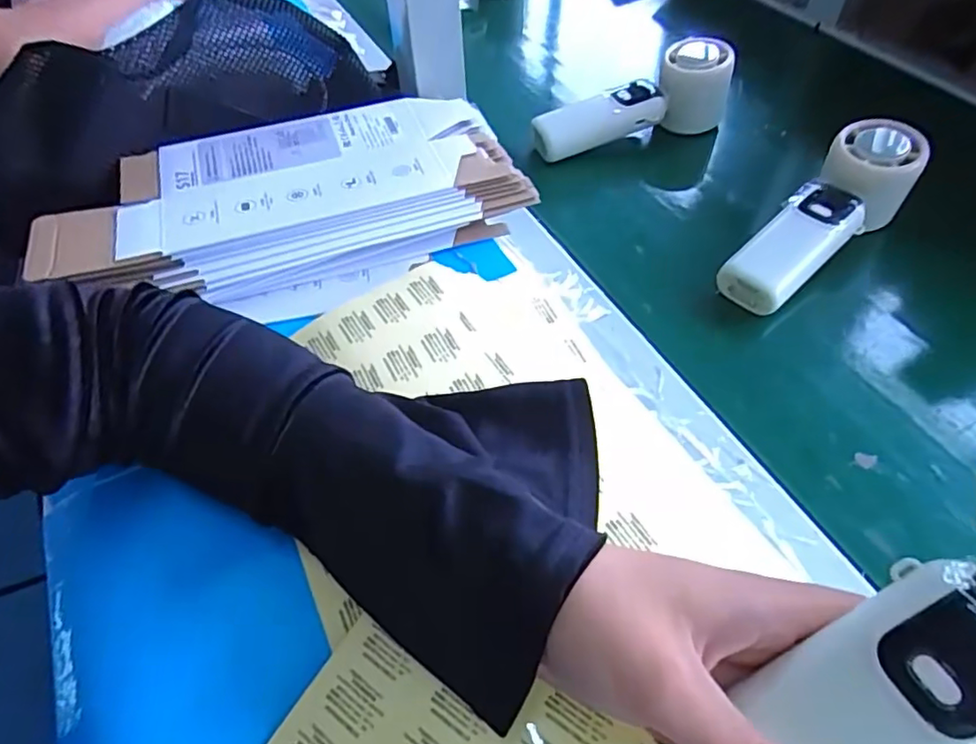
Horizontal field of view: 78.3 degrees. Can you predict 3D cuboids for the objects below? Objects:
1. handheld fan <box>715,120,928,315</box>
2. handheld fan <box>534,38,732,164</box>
[{"bbox_3d":[0.215,-0.101,0.385,0.152,0.052,0.050,-37,59,-21],"label":"handheld fan"},{"bbox_3d":[0.114,-0.215,0.482,0.159,0.058,0.042,-18,54,-8],"label":"handheld fan"}]

